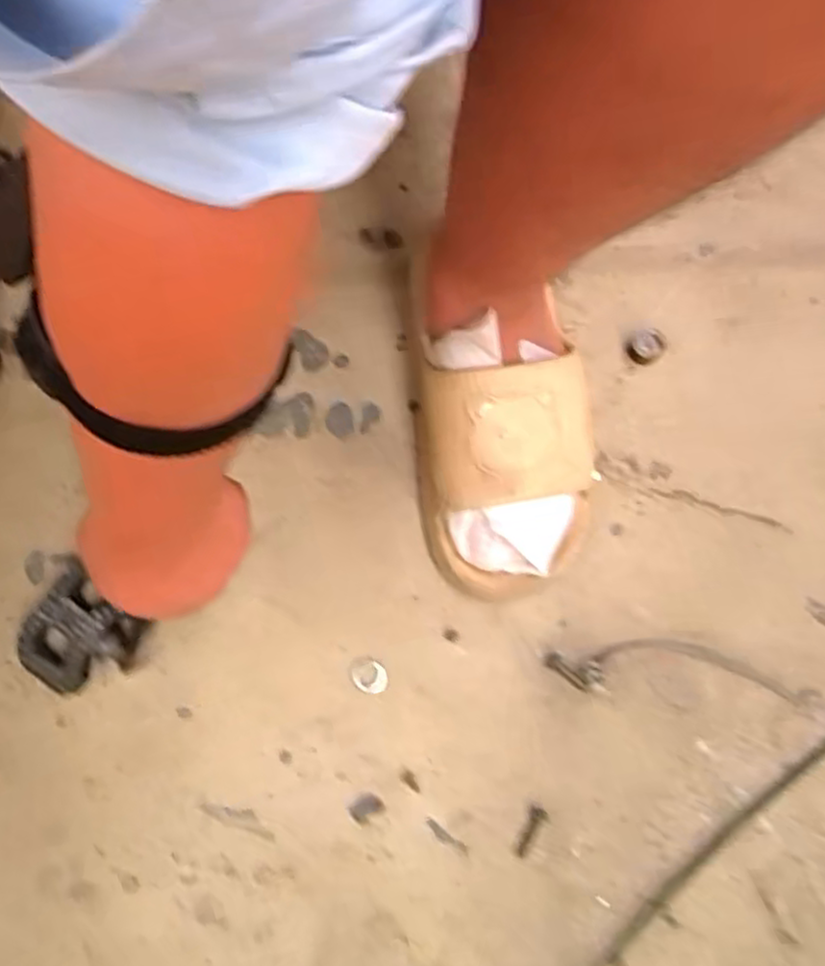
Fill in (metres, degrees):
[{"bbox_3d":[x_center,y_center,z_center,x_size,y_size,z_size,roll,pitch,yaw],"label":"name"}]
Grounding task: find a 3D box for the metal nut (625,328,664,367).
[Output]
[{"bbox_3d":[0.173,-0.100,0.557,0.027,0.011,0.025,-41,81,-9],"label":"metal nut"}]

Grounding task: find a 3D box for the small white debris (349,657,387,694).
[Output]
[{"bbox_3d":[-0.030,0.130,0.506,0.027,0.004,0.021,25,78,5],"label":"small white debris"}]

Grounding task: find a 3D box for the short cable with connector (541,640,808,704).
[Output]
[{"bbox_3d":[0.176,0.126,0.507,0.170,0.007,0.036,2,77,0],"label":"short cable with connector"}]

